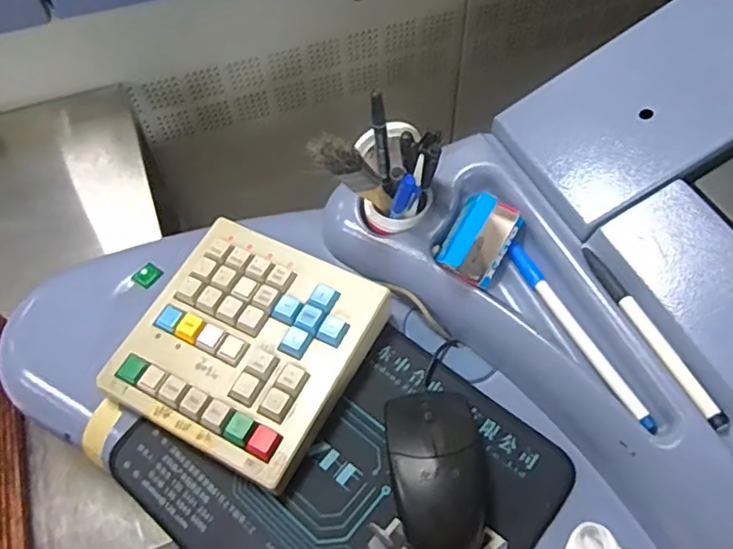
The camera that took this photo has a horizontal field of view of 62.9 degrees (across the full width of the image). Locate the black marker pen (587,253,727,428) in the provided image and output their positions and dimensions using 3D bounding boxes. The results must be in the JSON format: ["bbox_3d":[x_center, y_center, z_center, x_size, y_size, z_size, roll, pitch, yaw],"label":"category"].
[{"bbox_3d":[0.173,0.035,0.368,0.012,0.006,0.132,-21,58,-12],"label":"black marker pen"}]

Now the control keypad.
[{"bbox_3d":[-0.087,0.046,0.432,0.158,0.029,0.156,25,61,17],"label":"control keypad"}]

